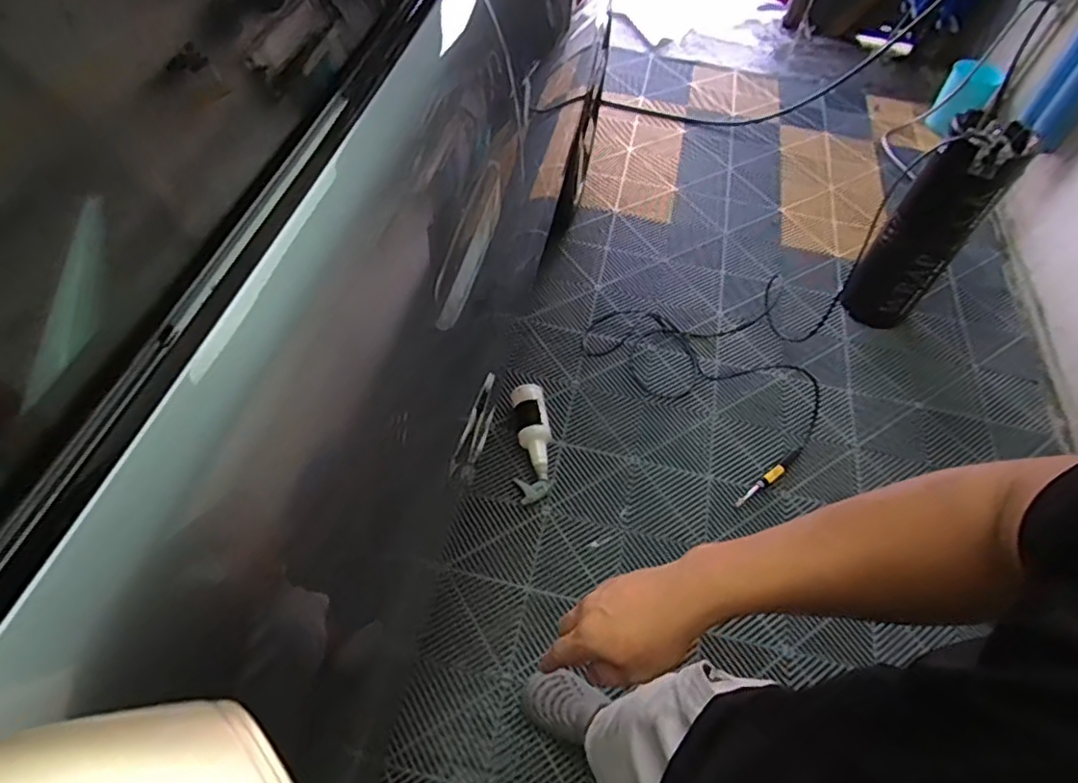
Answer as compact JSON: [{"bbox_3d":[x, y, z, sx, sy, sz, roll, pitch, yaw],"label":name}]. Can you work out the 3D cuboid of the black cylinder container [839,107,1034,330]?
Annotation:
[{"bbox_3d":[1.025,-0.429,1.640,0.184,0.544,0.204,40,61,21],"label":"black cylinder container"}]

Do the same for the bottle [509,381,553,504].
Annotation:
[{"bbox_3d":[-0.017,0.126,1.544,0.097,0.062,0.310,-1,56,-6],"label":"bottle"}]

